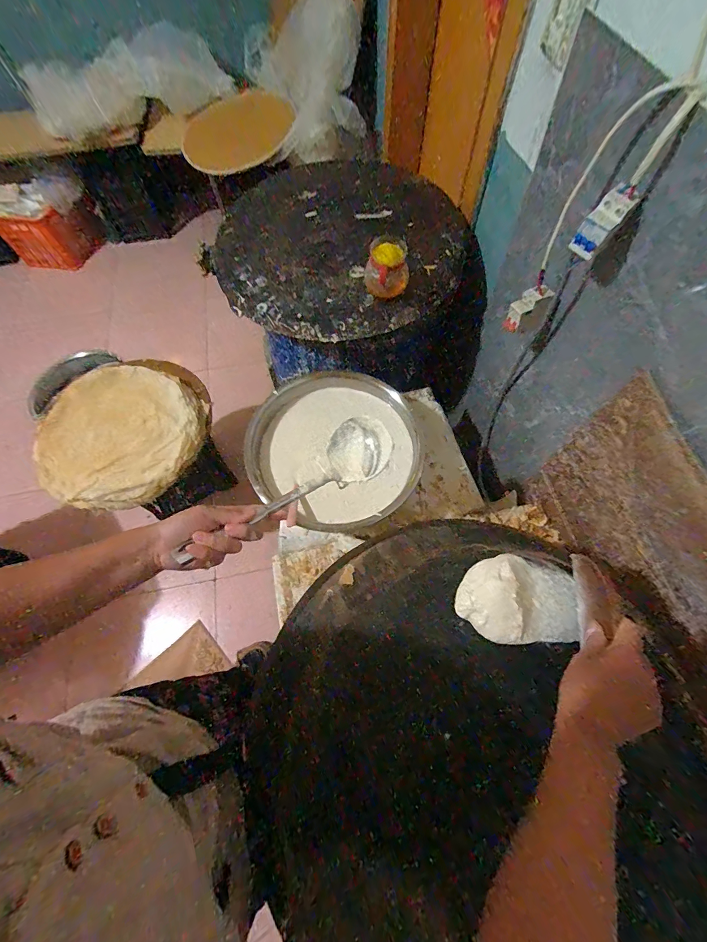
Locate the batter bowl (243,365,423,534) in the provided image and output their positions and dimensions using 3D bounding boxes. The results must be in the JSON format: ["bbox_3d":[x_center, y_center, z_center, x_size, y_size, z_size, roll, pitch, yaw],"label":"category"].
[{"bbox_3d":[-0.038,-0.053,0.849,0.386,0.108,0.373,0,66,1],"label":"batter bowl"}]

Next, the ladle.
[{"bbox_3d":[-0.082,0.029,0.536,0.340,0.057,0.105,-35,70,-29],"label":"ladle"}]

